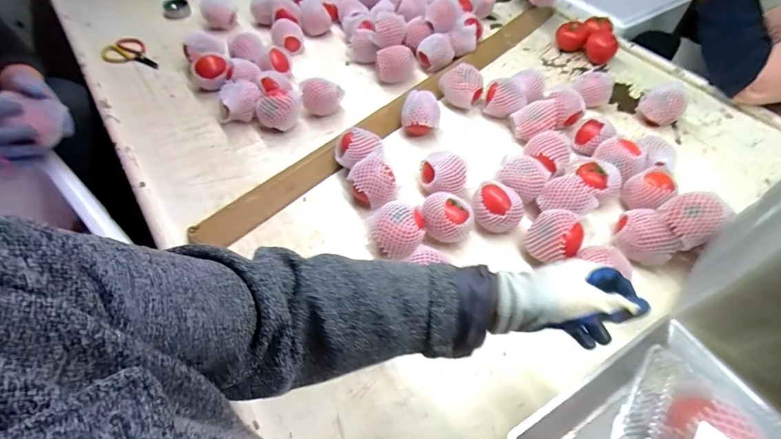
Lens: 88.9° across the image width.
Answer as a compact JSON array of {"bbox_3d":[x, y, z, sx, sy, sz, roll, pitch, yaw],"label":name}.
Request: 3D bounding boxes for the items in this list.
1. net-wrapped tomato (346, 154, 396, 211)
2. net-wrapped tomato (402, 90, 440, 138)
[{"bbox_3d":[-0.034,-0.061,0.712,0.067,0.079,0.083,-24,58,-17],"label":"net-wrapped tomato"},{"bbox_3d":[0.063,-0.219,0.831,0.078,0.079,0.078,7,54,4],"label":"net-wrapped tomato"}]

